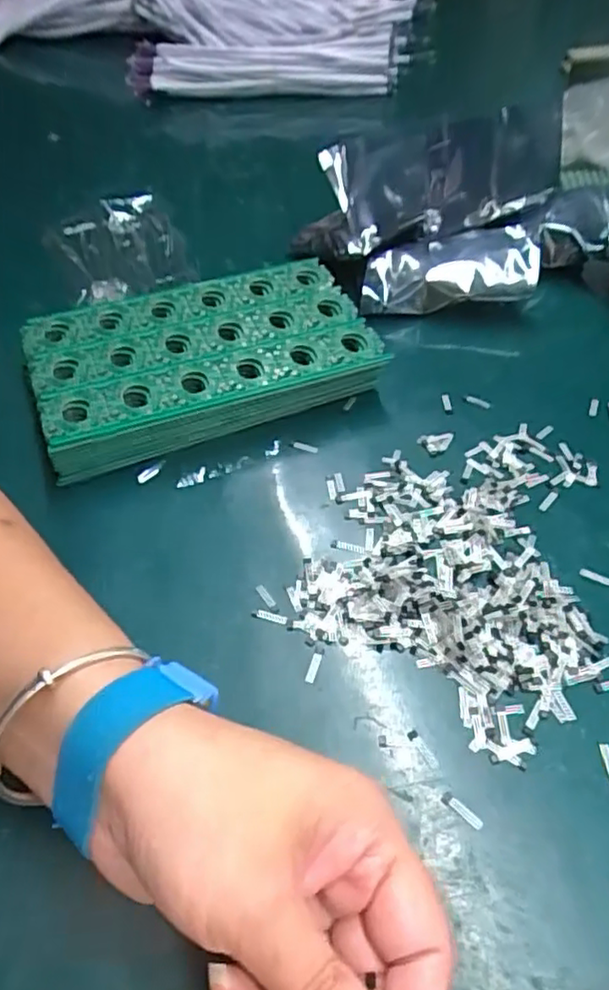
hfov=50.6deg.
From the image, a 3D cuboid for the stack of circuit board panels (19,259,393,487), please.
[{"bbox_3d":[-0.065,-0.088,0.418,0.206,0.041,0.119,-20,52,-12],"label":"stack of circuit board panels"}]

